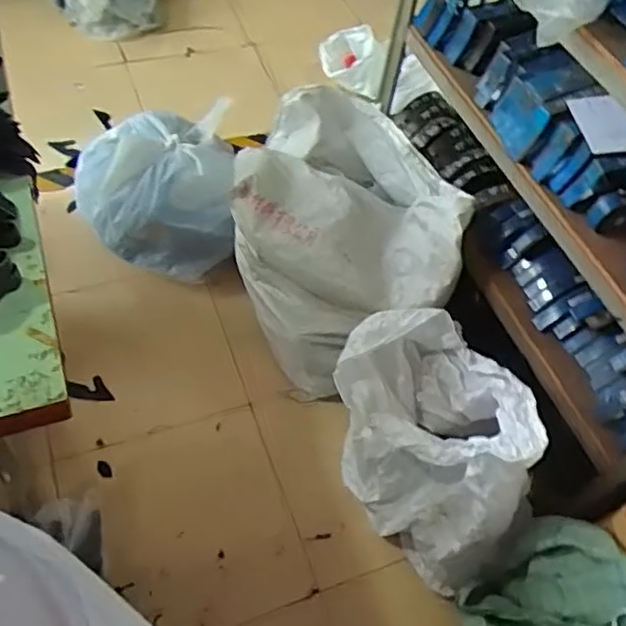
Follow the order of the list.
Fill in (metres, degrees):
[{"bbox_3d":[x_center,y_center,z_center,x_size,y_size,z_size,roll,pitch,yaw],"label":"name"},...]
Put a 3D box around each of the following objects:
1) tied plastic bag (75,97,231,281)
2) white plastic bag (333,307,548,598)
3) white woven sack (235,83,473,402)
[{"bbox_3d":[-0.409,-0.319,1.741,0.388,0.311,0.350,-1,58,-5],"label":"tied plastic bag"},{"bbox_3d":[0.242,0.262,1.371,0.328,0.582,0.515,-5,59,-8],"label":"white plastic bag"},{"bbox_3d":[0.055,-0.181,1.617,0.435,0.544,0.571,-24,63,-18],"label":"white woven sack"}]

